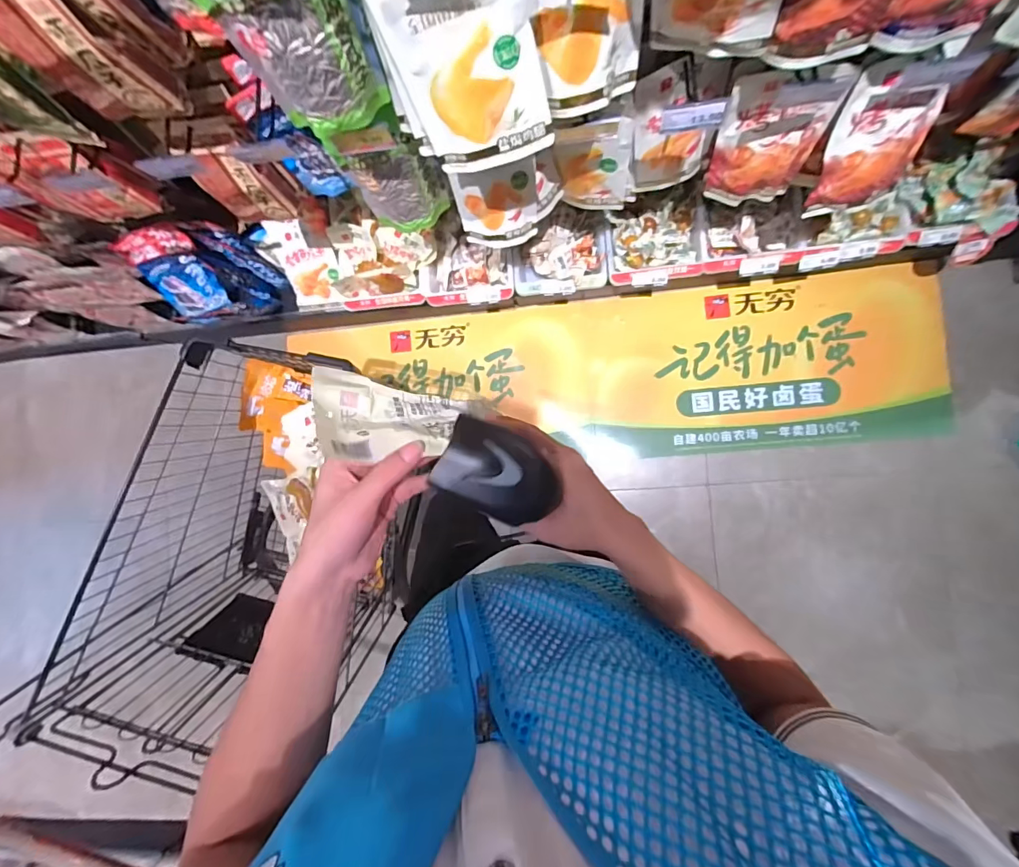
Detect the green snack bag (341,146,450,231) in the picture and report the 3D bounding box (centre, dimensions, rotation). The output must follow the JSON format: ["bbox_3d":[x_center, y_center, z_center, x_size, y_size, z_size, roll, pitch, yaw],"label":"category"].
[{"bbox_3d":[-0.211,-0.454,0.841,0.146,0.153,0.062,-7,88,8],"label":"green snack bag"}]

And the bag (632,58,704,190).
[{"bbox_3d":[0.288,-0.535,0.802,0.127,0.235,0.028,-14,70,16],"label":"bag"}]

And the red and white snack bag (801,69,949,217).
[{"bbox_3d":[0.605,-0.476,0.740,0.140,0.220,0.045,-5,57,11],"label":"red and white snack bag"}]

